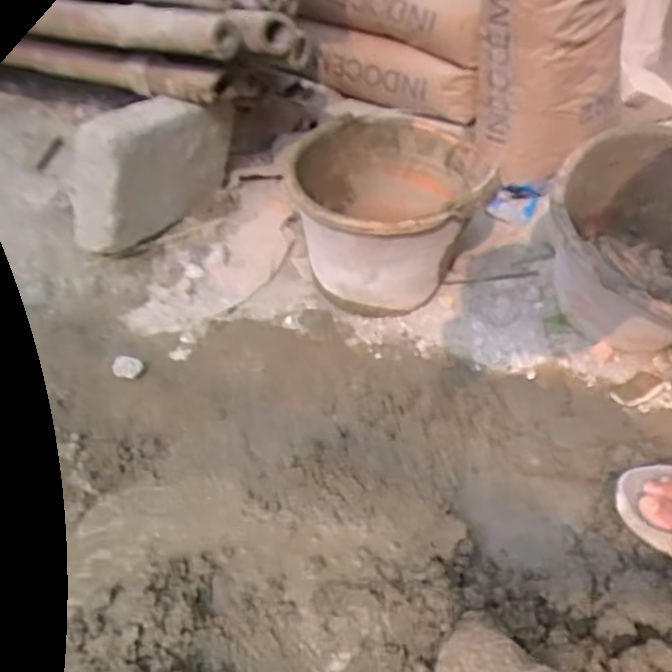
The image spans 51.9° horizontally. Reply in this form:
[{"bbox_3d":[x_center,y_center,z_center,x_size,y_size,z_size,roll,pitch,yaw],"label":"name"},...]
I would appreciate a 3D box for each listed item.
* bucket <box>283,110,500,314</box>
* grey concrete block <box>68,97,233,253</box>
[{"bbox_3d":[0.074,-0.157,0.994,0.254,0.207,0.268,5,42,7],"label":"bucket"},{"bbox_3d":[-0.272,-0.267,1.135,0.070,0.228,0.345,26,48,29],"label":"grey concrete block"}]

